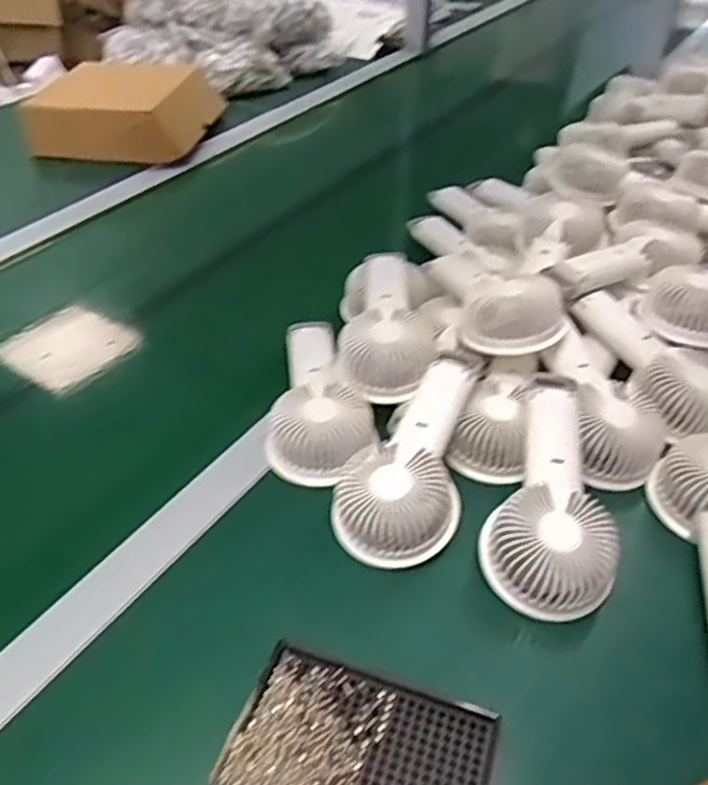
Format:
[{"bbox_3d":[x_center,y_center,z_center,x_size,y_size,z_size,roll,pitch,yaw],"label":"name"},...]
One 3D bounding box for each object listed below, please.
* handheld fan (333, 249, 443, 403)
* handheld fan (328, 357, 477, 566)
[{"bbox_3d":[0.030,-0.067,0.621,0.083,0.038,0.175,2,43,2],"label":"handheld fan"},{"bbox_3d":[0.051,0.041,0.518,0.085,0.040,0.180,19,59,19],"label":"handheld fan"}]

